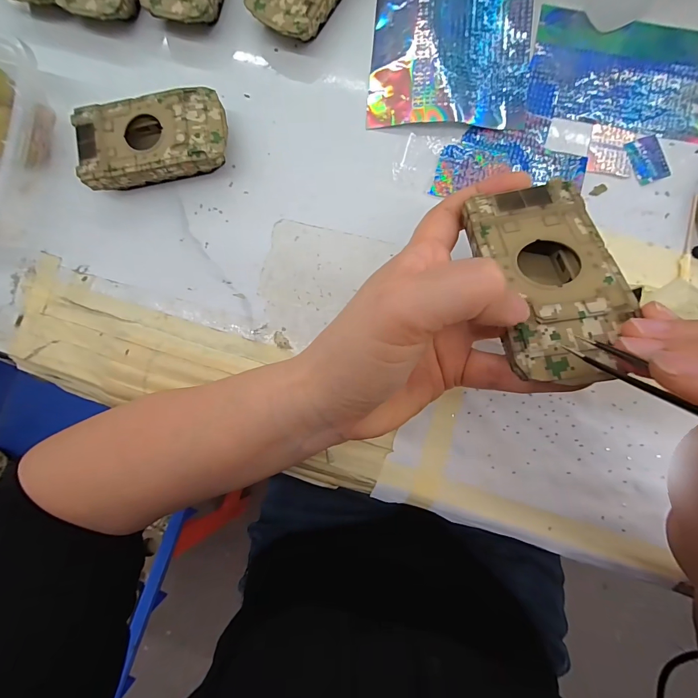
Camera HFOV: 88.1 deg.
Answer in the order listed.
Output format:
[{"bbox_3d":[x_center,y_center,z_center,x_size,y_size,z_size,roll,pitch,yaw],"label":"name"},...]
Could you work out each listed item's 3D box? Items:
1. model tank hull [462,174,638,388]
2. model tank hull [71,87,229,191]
[{"bbox_3d":[0.083,-0.030,0.155,0.052,0.017,0.093,-2,64,4],"label":"model tank hull"},{"bbox_3d":[-0.127,-0.137,0.242,0.094,0.026,0.051,-9,85,3],"label":"model tank hull"}]

